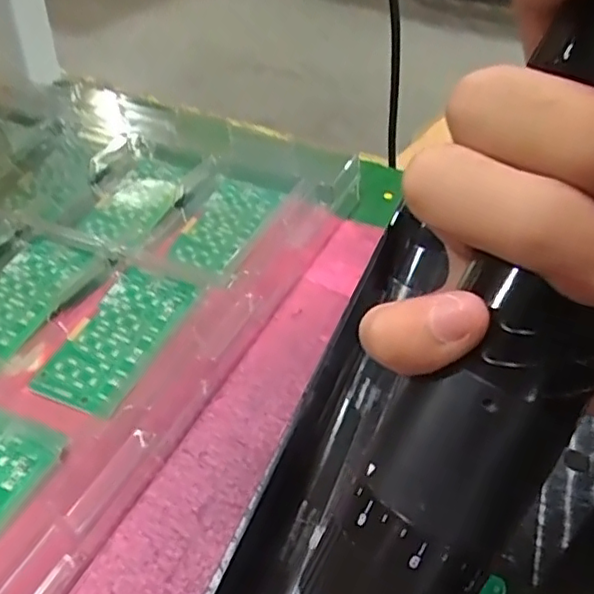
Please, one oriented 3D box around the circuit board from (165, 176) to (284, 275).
[{"bbox_3d":[-0.048,-0.048,0.412,0.047,0.009,0.086,18,45,17],"label":"circuit board"}]

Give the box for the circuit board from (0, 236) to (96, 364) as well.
[{"bbox_3d":[-0.158,0.000,0.353,0.045,0.009,0.093,16,44,15],"label":"circuit board"}]

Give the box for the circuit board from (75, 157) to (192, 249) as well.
[{"bbox_3d":[-0.110,-0.065,0.432,0.047,0.008,0.092,14,44,13],"label":"circuit board"}]

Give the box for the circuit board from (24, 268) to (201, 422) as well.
[{"bbox_3d":[-0.094,0.019,0.332,0.046,0.008,0.090,16,44,15],"label":"circuit board"}]

